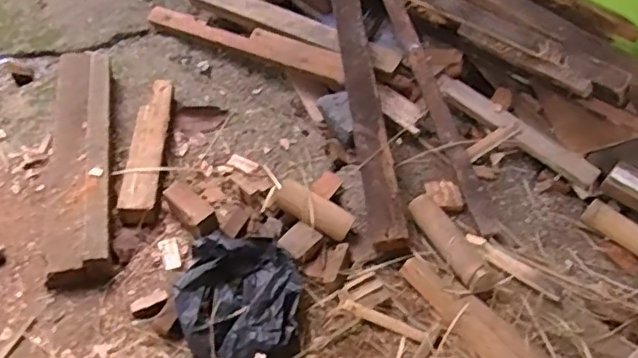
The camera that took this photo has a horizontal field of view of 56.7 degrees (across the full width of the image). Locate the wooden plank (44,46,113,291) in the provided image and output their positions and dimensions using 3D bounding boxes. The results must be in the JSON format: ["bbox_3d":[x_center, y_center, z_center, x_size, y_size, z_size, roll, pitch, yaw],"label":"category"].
[{"bbox_3d":[-0.441,-0.061,1.093,0.118,0.052,0.598,-22,50,4],"label":"wooden plank"}]

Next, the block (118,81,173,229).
[{"bbox_3d":[-0.323,-0.057,1.106,0.074,0.054,0.353,-1,49,-5],"label":"block"}]

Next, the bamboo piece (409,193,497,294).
[{"bbox_3d":[0.216,0.108,0.988,0.050,0.047,0.198,-20,53,-20],"label":"bamboo piece"}]

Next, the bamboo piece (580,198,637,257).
[{"bbox_3d":[0.554,0.105,1.031,0.040,0.047,0.187,-29,56,-26],"label":"bamboo piece"}]

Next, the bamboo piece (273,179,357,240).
[{"bbox_3d":[-0.011,0.052,0.984,0.136,0.035,0.054,26,52,18],"label":"bamboo piece"}]

